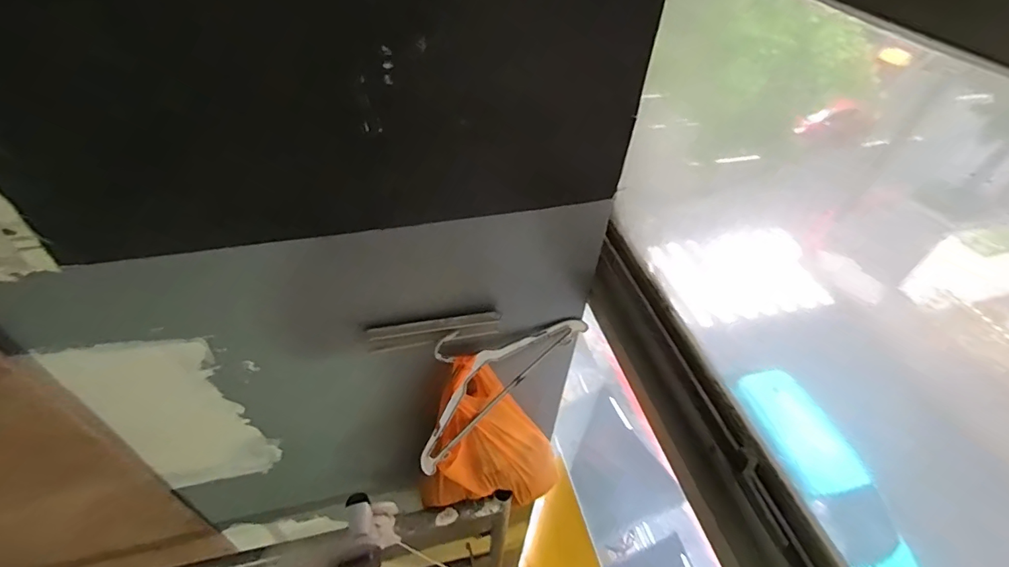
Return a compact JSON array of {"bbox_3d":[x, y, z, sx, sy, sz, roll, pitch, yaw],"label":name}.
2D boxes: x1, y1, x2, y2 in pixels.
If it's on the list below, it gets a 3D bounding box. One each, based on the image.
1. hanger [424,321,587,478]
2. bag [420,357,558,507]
[{"bbox_3d":[-0.048,0.162,0.855,0.409,0.204,0.032,-41,34,-1],"label":"hanger"},{"bbox_3d":[-0.030,0.321,0.972,0.301,0.404,0.136,-6,46,-10],"label":"bag"}]

